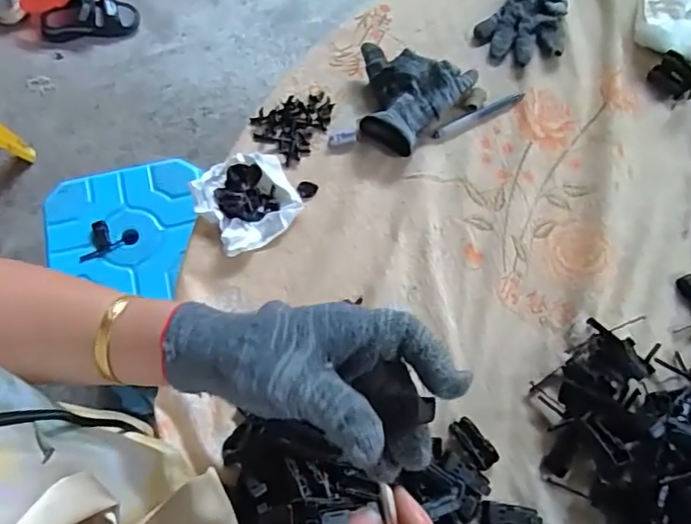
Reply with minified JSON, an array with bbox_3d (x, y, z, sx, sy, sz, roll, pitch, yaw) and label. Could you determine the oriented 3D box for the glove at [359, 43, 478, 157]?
[{"bbox_3d":[0.071,-0.178,0.617,0.127,0.040,0.120,13,68,6],"label":"glove"}]

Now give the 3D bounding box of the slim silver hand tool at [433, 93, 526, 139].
[{"bbox_3d":[0.153,-0.165,0.636,0.119,0.005,0.016,-26,69,-10],"label":"slim silver hand tool"}]

